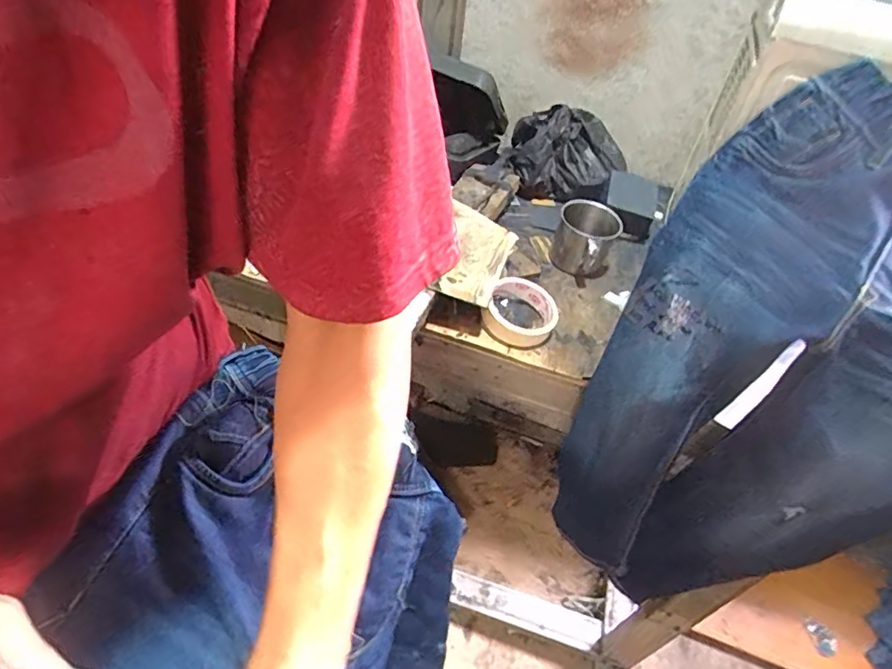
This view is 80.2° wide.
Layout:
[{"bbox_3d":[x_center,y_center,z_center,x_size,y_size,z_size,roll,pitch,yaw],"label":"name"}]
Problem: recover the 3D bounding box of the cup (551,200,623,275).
[{"bbox_3d":[0.187,-0.128,0.724,0.082,0.072,0.086,24,47,16],"label":"cup"}]

